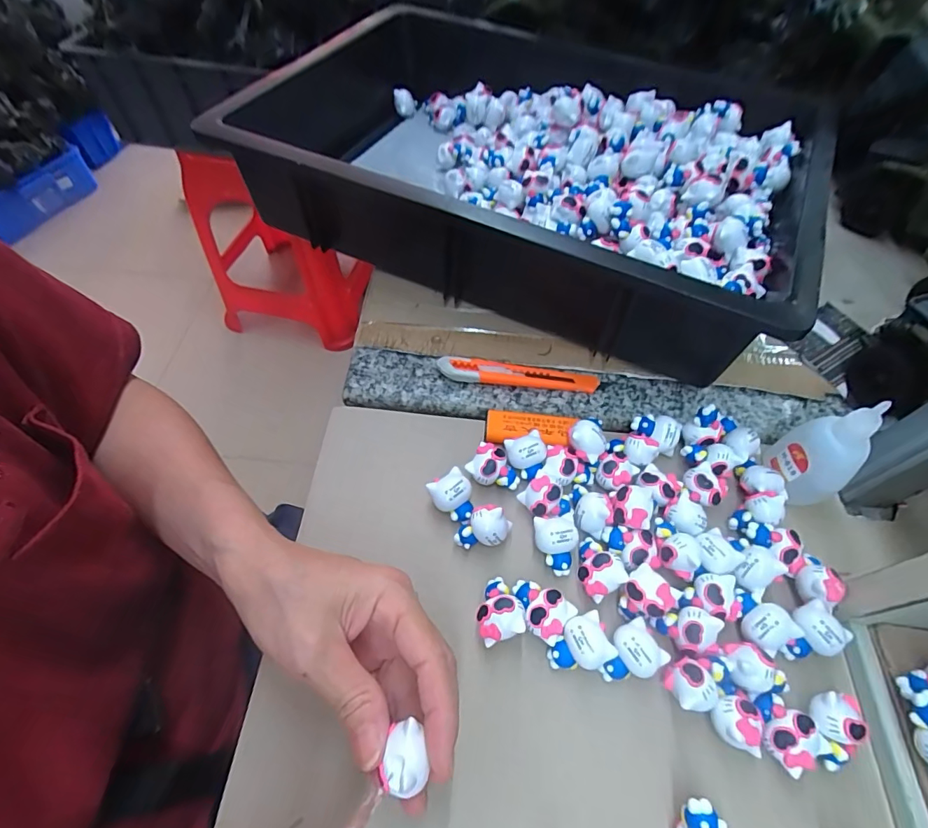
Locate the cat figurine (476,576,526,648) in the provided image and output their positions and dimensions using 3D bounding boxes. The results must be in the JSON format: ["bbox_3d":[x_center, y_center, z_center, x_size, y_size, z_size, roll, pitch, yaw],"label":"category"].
[{"bbox_3d":[0.019,0.110,0.263,0.025,0.021,0.032,-15,58,-11],"label":"cat figurine"}]

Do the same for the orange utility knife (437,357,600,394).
[{"bbox_3d":[0.041,-0.030,0.351,0.118,0.006,0.018,5,77,-1],"label":"orange utility knife"}]

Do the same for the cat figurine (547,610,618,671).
[{"bbox_3d":[0.062,0.125,0.253,0.032,0.020,0.025,-14,58,-11],"label":"cat figurine"}]

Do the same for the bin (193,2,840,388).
[{"bbox_3d":[0.042,-0.231,0.432,0.493,0.108,0.327,22,59,15],"label":"bin"}]

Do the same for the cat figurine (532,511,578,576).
[{"bbox_3d":[0.056,0.078,0.281,0.025,0.018,0.031,-3,57,-4],"label":"cat figurine"}]

